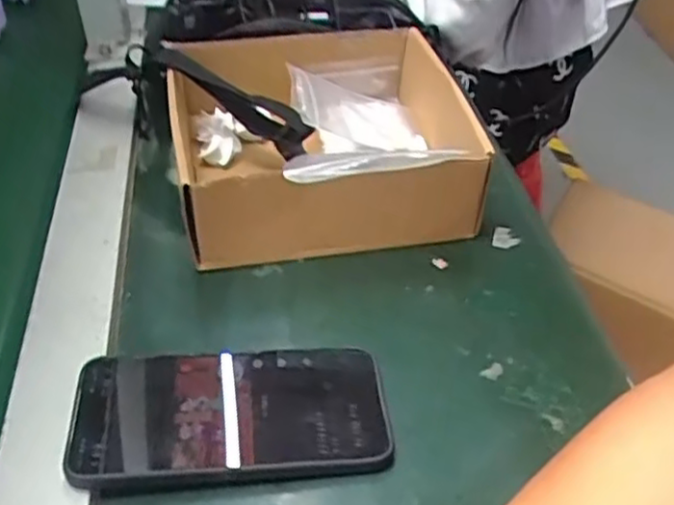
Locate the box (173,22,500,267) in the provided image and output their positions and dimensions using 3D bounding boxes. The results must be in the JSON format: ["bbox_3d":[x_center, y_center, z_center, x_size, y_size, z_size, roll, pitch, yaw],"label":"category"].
[{"bbox_3d":[-0.009,-0.086,0.537,0.217,0.085,0.216,-9,43,-13],"label":"box"}]

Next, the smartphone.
[{"bbox_3d":[-0.055,0.084,0.383,0.161,0.017,0.079,-3,42,-7],"label":"smartphone"}]

